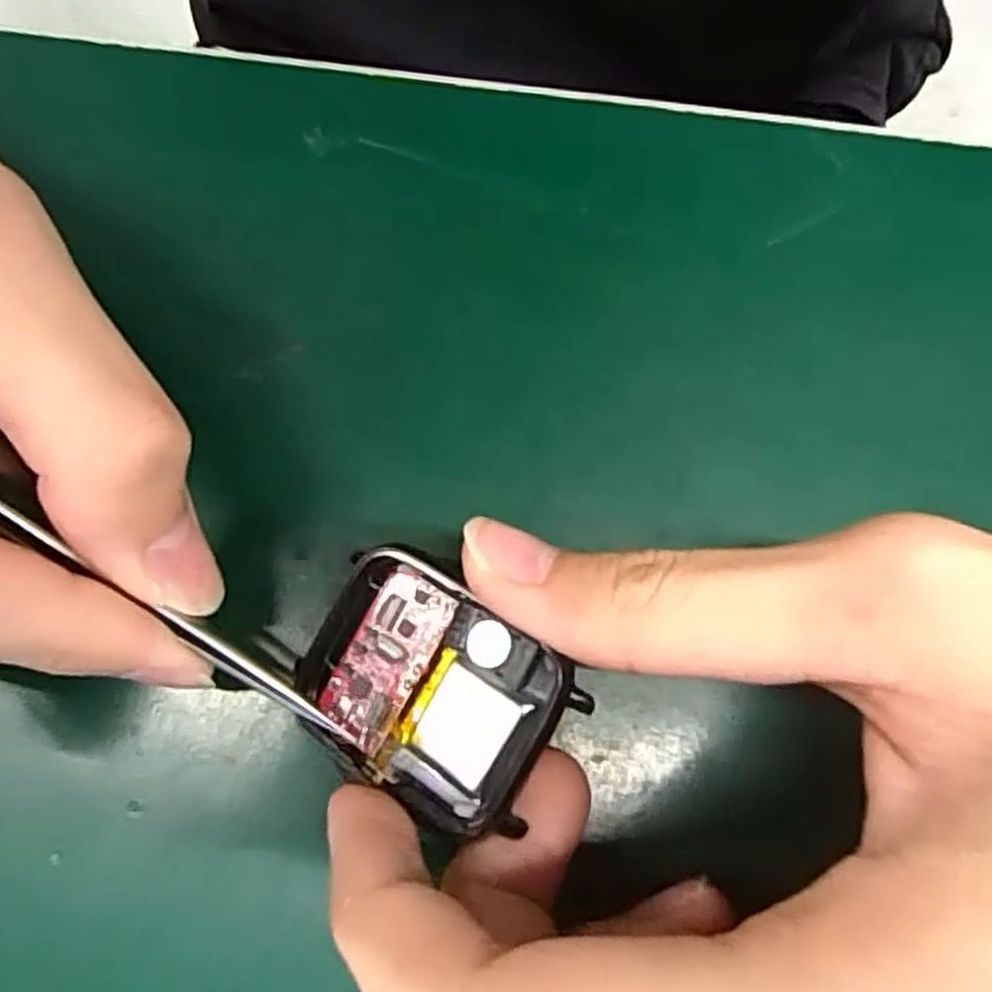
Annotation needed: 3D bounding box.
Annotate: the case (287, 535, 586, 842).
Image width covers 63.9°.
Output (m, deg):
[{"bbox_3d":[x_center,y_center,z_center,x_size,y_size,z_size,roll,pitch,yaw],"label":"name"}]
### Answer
[{"bbox_3d":[-0.013,0.032,0.133,0.044,0.016,0.035,36,79,10],"label":"case"}]

